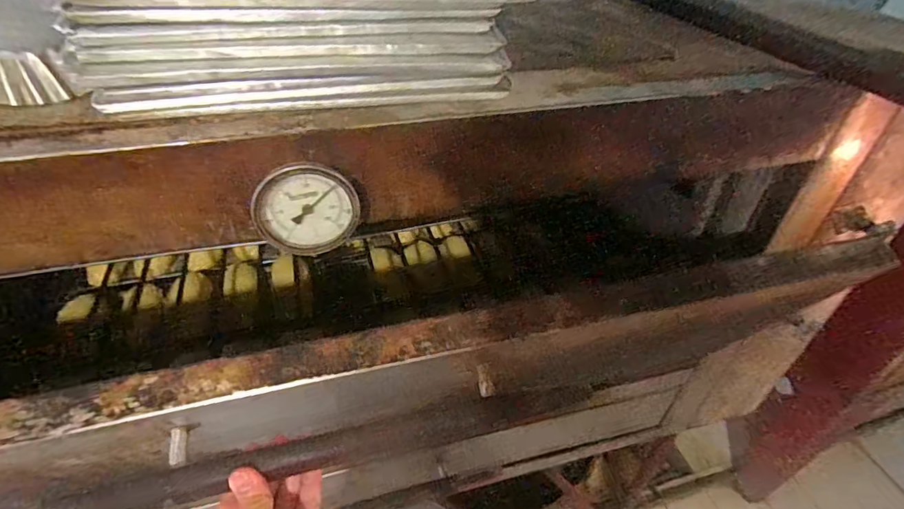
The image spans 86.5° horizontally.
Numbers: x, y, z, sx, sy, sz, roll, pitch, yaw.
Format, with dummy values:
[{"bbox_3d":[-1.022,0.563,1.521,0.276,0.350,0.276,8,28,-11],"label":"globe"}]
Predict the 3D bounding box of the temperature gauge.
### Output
[{"bbox_3d":[-0.117,-0.038,0.388,0.078,0.084,0.019,-10,43,-13],"label":"temperature gauge"}]

